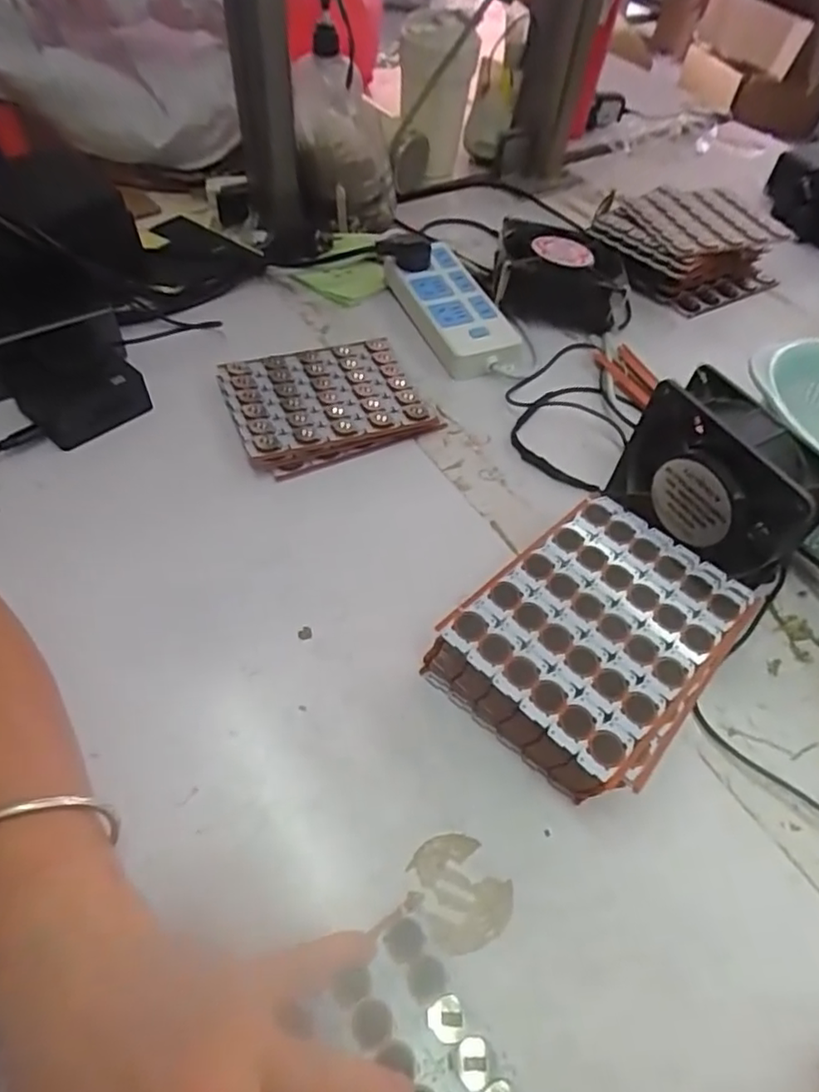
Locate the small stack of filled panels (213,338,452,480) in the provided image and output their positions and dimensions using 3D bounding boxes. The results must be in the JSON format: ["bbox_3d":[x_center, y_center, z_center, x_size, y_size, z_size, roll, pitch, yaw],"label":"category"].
[{"bbox_3d":[-0.068,-0.118,0.511,0.150,0.026,0.113,-21,58,-19],"label":"small stack of filled panels"}]

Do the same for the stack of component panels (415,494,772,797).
[{"bbox_3d":[0.110,0.059,0.375,0.157,0.061,0.122,-35,63,-26],"label":"stack of component panels"}]

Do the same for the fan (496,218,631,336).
[{"bbox_3d":[0.153,-0.272,0.628,0.134,0.050,0.112,8,53,1],"label":"fan"}]

